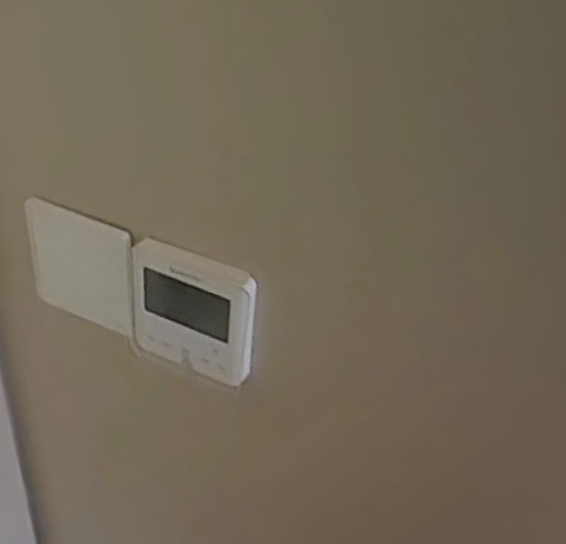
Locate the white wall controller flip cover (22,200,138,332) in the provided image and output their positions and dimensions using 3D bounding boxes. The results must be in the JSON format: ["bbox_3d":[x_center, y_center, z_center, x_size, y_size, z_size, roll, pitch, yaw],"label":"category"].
[{"bbox_3d":[-0.140,-0.003,0.493,0.087,0.082,0.005,17,29,18],"label":"white wall controller flip cover"}]

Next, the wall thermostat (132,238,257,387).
[{"bbox_3d":[-0.060,0.026,0.462,0.090,0.090,0.013,16,39,20],"label":"wall thermostat"}]

